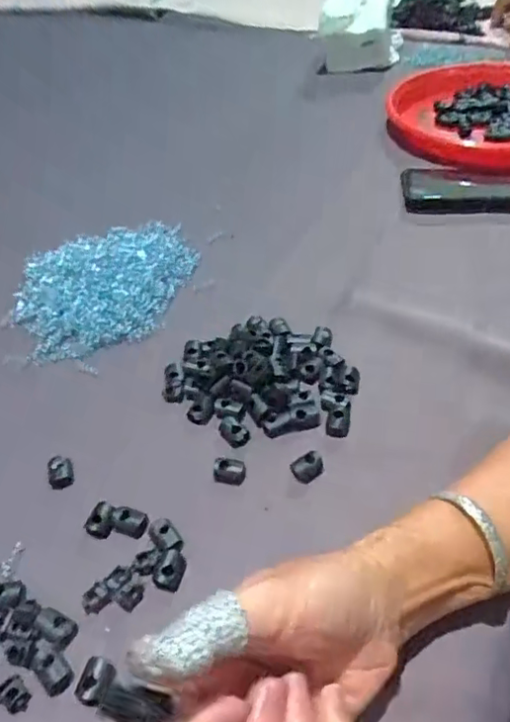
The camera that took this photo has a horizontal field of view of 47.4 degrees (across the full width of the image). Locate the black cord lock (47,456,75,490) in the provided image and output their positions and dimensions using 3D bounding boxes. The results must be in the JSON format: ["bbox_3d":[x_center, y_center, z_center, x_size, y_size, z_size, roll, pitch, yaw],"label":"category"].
[{"bbox_3d":[-0.128,0.073,0.383,0.015,0.011,0.020,-19,46,-12],"label":"black cord lock"}]

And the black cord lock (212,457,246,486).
[{"bbox_3d":[-0.016,0.071,0.374,0.021,0.008,0.014,2,45,9],"label":"black cord lock"}]

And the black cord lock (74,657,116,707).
[{"bbox_3d":[-0.079,0.161,0.290,0.015,0.009,0.020,9,46,16],"label":"black cord lock"}]

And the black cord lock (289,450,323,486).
[{"bbox_3d":[0.033,0.067,0.367,0.020,0.013,0.014,-17,45,-10],"label":"black cord lock"}]

